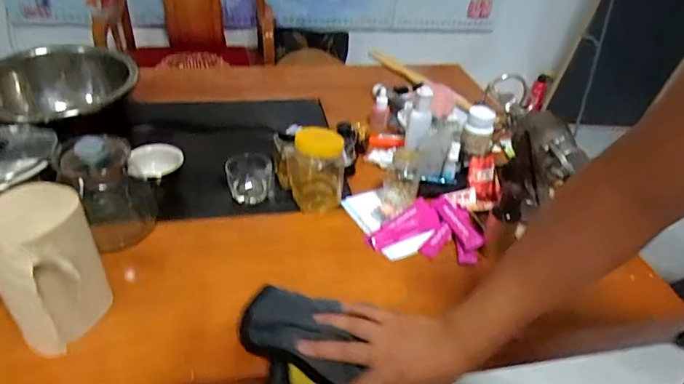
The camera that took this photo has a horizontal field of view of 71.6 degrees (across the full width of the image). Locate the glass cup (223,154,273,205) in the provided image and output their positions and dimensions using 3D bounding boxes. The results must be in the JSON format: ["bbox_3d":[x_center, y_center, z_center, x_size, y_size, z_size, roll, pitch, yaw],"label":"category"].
[{"bbox_3d":[-0.143,-0.024,0.734,0.068,0.055,0.059,-4,38,-13],"label":"glass cup"}]

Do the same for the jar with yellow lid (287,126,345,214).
[{"bbox_3d":[-0.038,-0.036,0.716,0.083,0.120,0.083,3,37,-3],"label":"jar with yellow lid"}]

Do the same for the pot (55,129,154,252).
[{"bbox_3d":[-0.304,-0.003,0.617,0.097,0.129,0.089,3,37,-3],"label":"pot"}]

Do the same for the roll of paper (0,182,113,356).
[{"bbox_3d":[-0.300,0.085,0.488,0.093,0.147,0.112,-19,43,-29],"label":"roll of paper"}]

